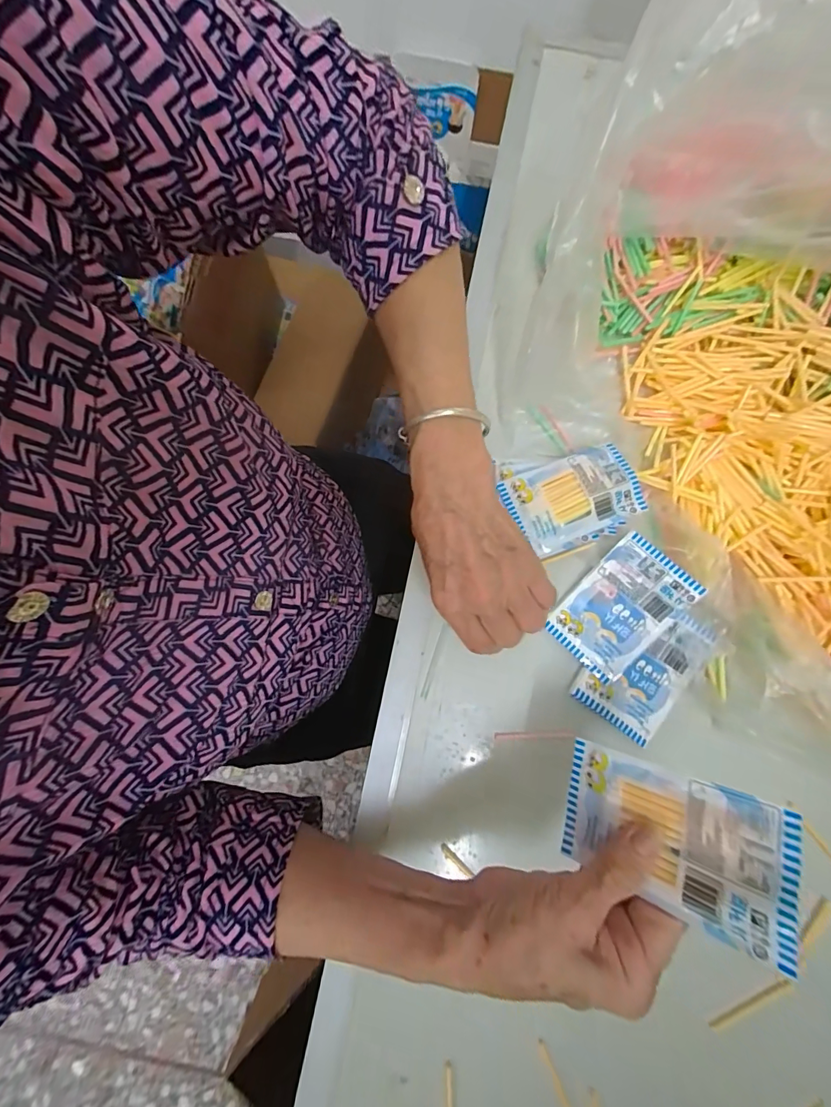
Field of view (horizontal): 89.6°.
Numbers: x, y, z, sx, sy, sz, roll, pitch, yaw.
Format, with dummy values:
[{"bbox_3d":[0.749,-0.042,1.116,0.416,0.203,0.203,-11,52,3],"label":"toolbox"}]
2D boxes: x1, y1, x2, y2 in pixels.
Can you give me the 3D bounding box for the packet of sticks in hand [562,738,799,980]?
[{"bbox_3d":[0.128,0.146,0.217,0.009,0.103,0.063,29,69,-39],"label":"packet of sticks in hand"}]

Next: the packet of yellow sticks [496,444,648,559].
[{"bbox_3d":[0.128,-0.045,0.339,0.100,0.013,0.065,-20,80,-4],"label":"packet of yellow sticks"}]

